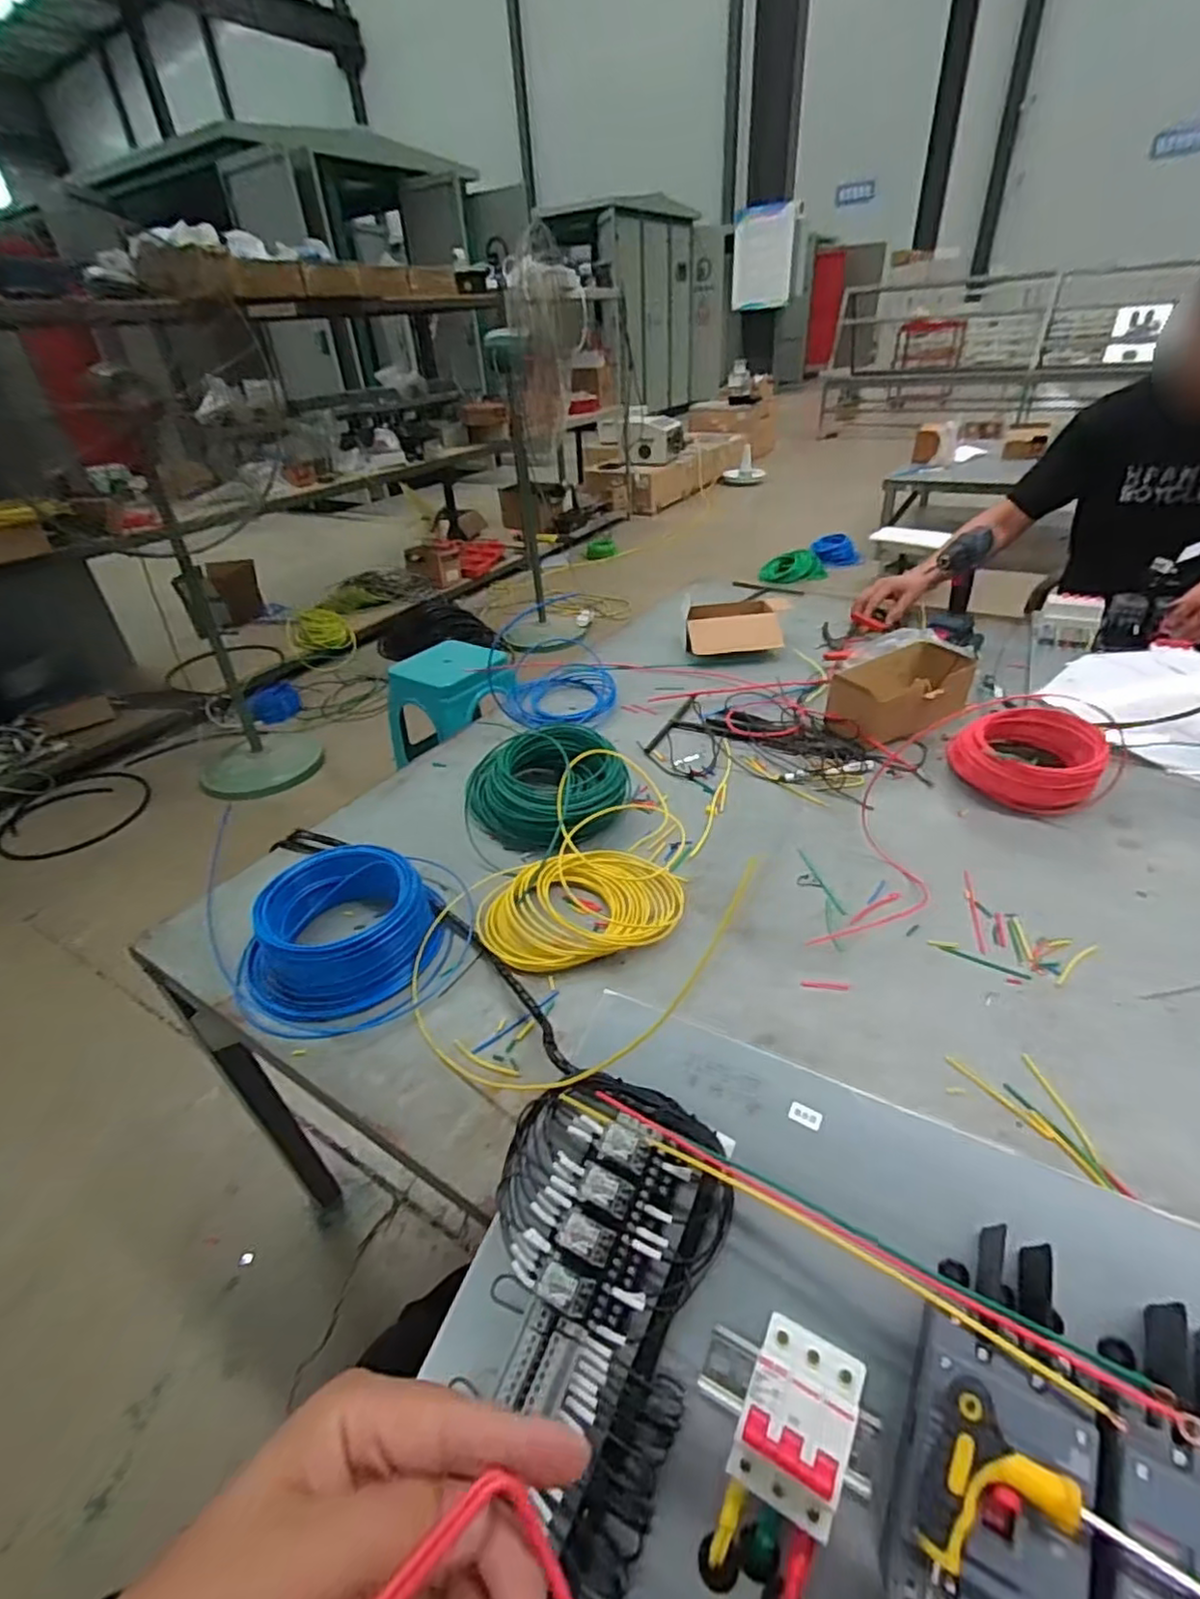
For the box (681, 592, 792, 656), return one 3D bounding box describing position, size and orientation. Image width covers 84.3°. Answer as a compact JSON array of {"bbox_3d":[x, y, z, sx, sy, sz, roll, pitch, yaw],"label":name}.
[{"bbox_3d":[0.277,-0.368,1.350,0.218,0.087,0.147,0,36,6],"label":"box"}]

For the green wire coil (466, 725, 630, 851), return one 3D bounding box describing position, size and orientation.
[{"bbox_3d":[-0.071,-0.022,0.921,0.185,0.086,0.198,-3,35,2],"label":"green wire coil"}]

